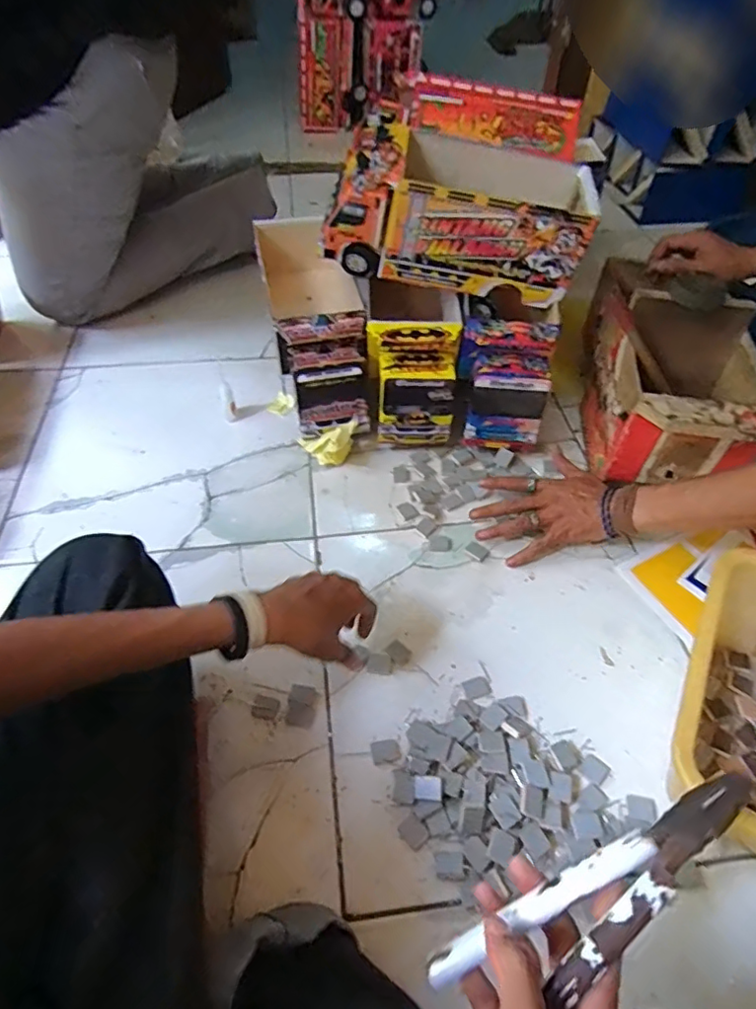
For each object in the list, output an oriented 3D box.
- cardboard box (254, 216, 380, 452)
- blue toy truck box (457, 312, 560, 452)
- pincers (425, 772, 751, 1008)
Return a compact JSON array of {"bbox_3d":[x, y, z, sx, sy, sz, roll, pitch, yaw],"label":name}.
[{"bbox_3d":[-0.093,-0.262,0.858,0.139,0.175,0.317,-8,51,-9],"label":"cardboard box"},{"bbox_3d":[0.168,-0.163,0.774,0.121,0.148,0.098,8,50,5],"label":"blue toy truck box"},{"bbox_3d":[0.121,0.222,0.315,0.217,0.040,0.046,-33,59,-6],"label":"pincers"}]

